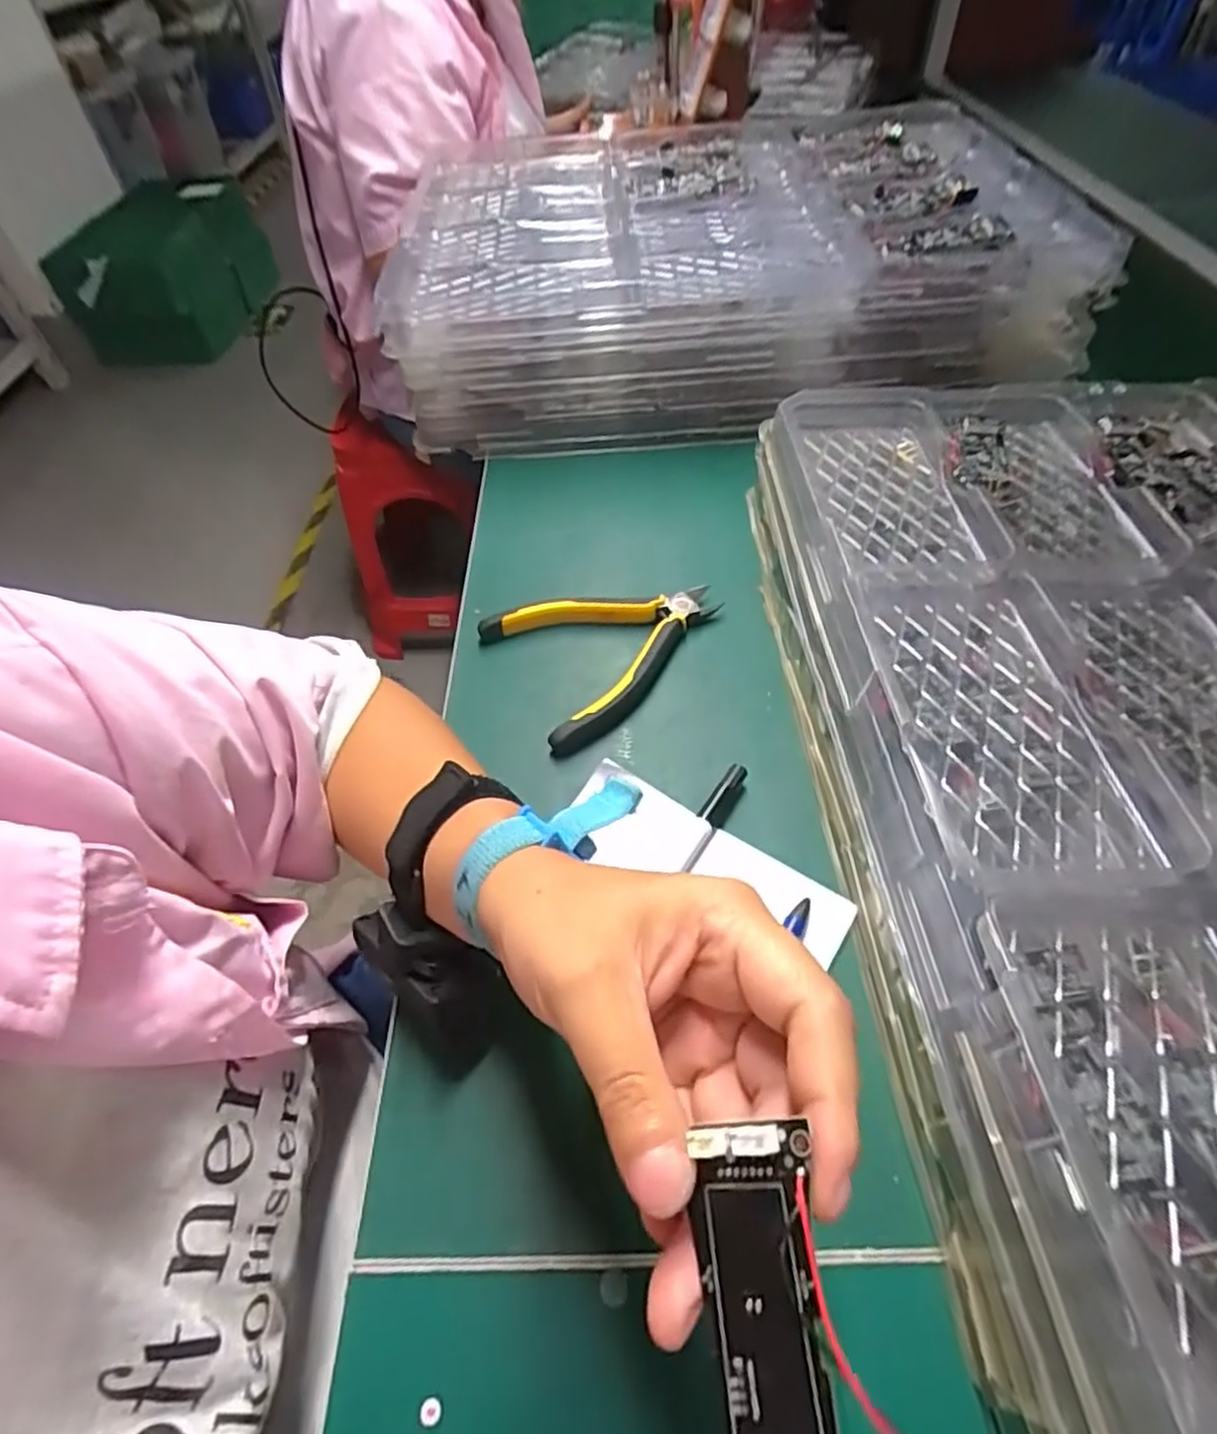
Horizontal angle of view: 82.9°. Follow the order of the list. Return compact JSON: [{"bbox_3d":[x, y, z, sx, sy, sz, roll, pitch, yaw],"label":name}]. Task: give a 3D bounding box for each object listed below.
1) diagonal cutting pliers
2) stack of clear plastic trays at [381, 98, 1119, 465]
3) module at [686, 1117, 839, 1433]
[{"bbox_3d":[0.006,-0.045,0.418,0.136,0.017,0.109,-25,55,-16],"label":"diagonal cutting pliers"},{"bbox_3d":[0.097,-0.422,0.637,0.520,0.114,0.398,-4,52,0],"label":"stack of clear plastic trays"},{"bbox_3d":[0.030,0.126,0.130,0.026,0.005,0.083,-21,57,31],"label":"module"}]

